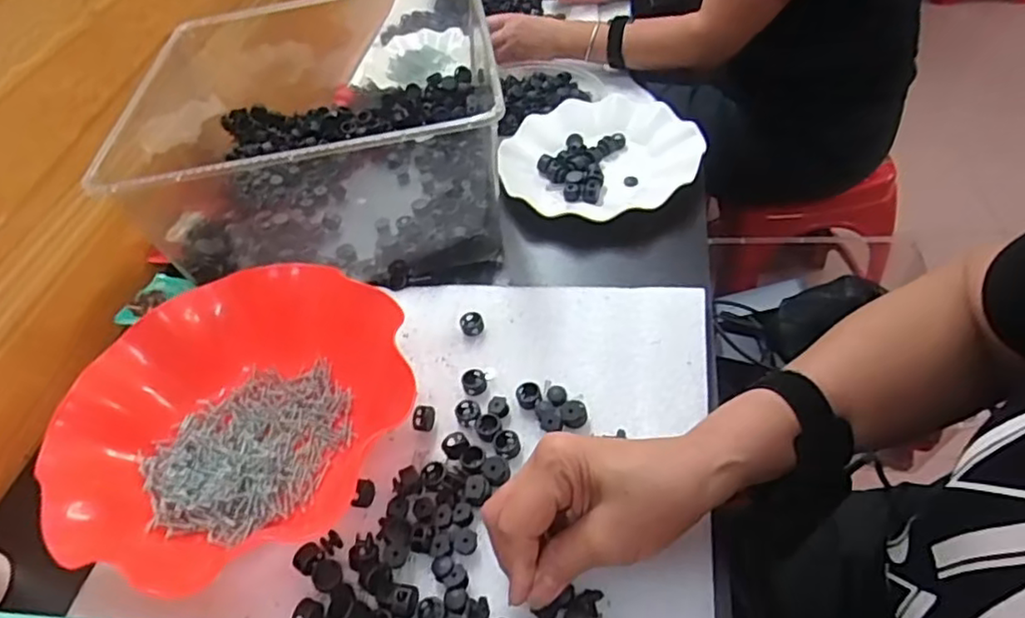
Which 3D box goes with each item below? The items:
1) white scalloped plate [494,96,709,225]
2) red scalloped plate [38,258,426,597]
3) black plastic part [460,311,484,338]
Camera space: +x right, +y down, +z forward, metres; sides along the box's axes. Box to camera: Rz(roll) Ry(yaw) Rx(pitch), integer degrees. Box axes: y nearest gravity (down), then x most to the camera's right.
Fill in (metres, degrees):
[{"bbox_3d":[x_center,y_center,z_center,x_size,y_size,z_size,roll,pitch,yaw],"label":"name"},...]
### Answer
[{"bbox_3d":[0.082,-0.151,0.636,0.181,0.039,0.181,-3,48,3],"label":"white scalloped plate"},{"bbox_3d":[-0.189,0.065,0.438,0.183,0.052,0.221,23,54,24],"label":"red scalloped plate"},{"bbox_3d":[-0.031,0.011,0.499,0.018,0.010,0.018,-3,48,3],"label":"black plastic part"}]

